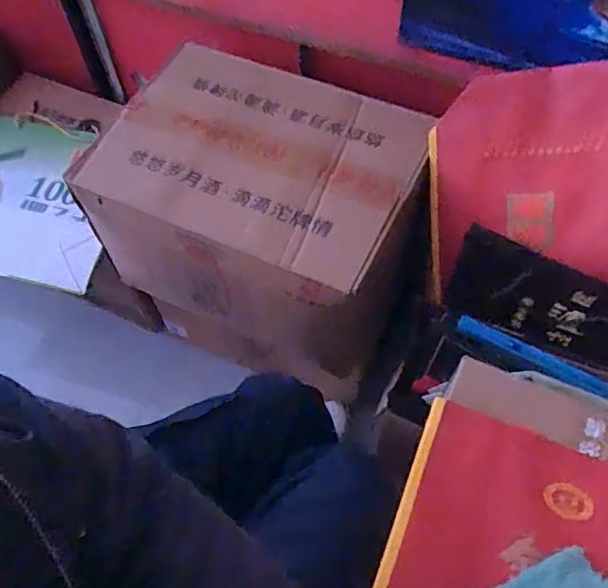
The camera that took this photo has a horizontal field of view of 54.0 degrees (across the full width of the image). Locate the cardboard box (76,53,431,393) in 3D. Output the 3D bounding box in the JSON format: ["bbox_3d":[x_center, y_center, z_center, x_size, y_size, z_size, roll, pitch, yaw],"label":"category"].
[{"bbox_3d":[-0.049,-0.125,0.938,0.466,0.263,0.333,23,64,15],"label":"cardboard box"}]

